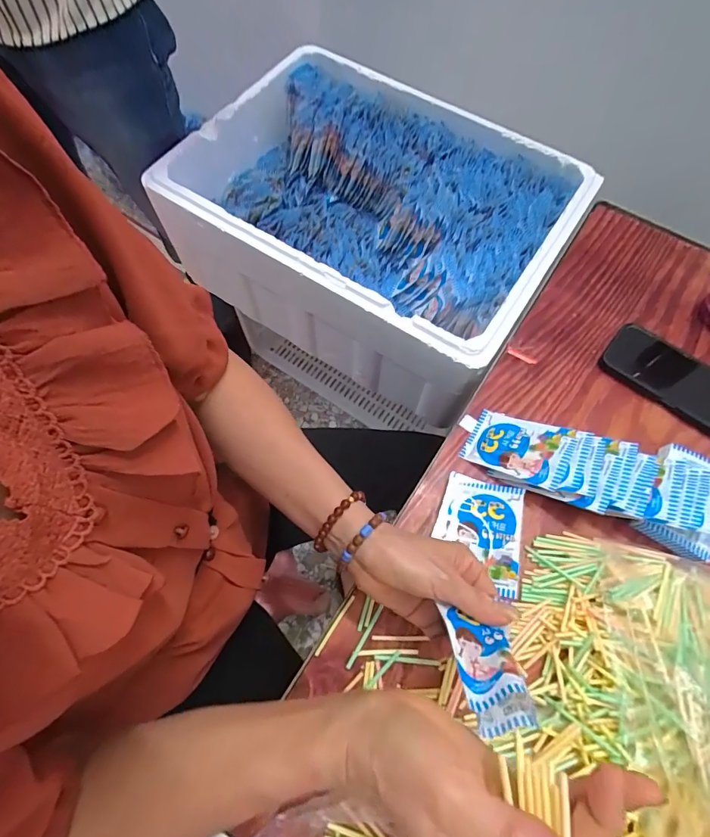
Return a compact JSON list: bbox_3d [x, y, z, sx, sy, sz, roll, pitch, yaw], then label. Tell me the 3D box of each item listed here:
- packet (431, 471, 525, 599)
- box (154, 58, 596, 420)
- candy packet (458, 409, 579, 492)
[{"bbox_3d":[0.126,0.113,0.425,0.085,0.012,0.099,14,71,20],"label":"packet"},{"bbox_3d":[0.022,-0.328,0.708,0.586,0.189,0.424,33,69,12],"label":"box"},{"bbox_3d":[0.176,0.030,0.456,0.103,0.012,0.071,20,67,36],"label":"candy packet"}]

